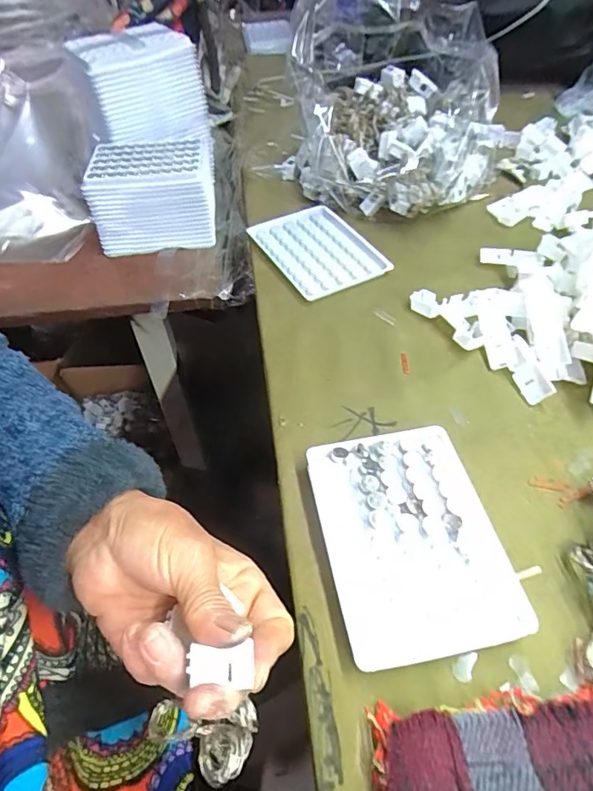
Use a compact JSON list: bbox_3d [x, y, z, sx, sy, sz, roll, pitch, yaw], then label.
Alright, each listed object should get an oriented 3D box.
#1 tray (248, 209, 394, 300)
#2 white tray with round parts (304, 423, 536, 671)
[{"bbox_3d":[0.021,-0.144,0.479,0.092,0.015,0.127,-24,53,-16],"label":"tray"},{"bbox_3d":[0.064,0.079,0.281,0.094,0.013,0.127,-10,51,-6],"label":"white tray with round parts"}]

